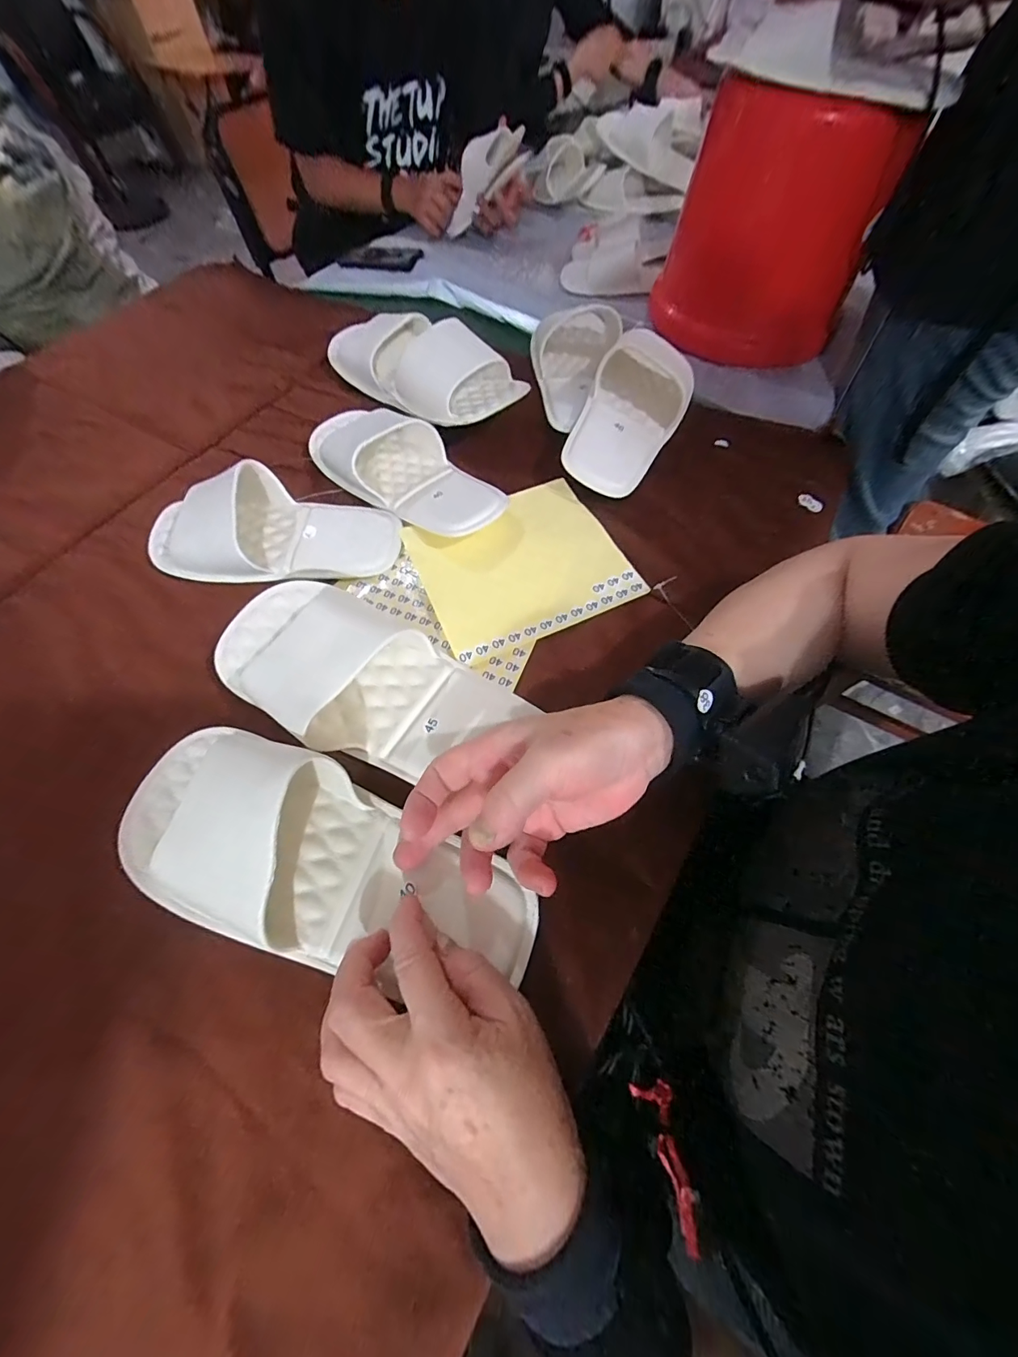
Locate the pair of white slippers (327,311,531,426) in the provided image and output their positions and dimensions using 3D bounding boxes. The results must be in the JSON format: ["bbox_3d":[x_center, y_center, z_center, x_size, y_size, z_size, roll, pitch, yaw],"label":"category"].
[{"bbox_3d":[-0.100,-0.345,0.488,0.099,0.059,0.271,-41,67,-17],"label":"pair of white slippers"}]

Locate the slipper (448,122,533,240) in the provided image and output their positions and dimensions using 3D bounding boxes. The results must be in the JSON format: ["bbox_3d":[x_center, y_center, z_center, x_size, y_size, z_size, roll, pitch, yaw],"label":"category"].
[{"bbox_3d":[-0.058,-0.940,0.862,0.194,0.084,0.088,-25,53,37],"label":"slipper"}]

